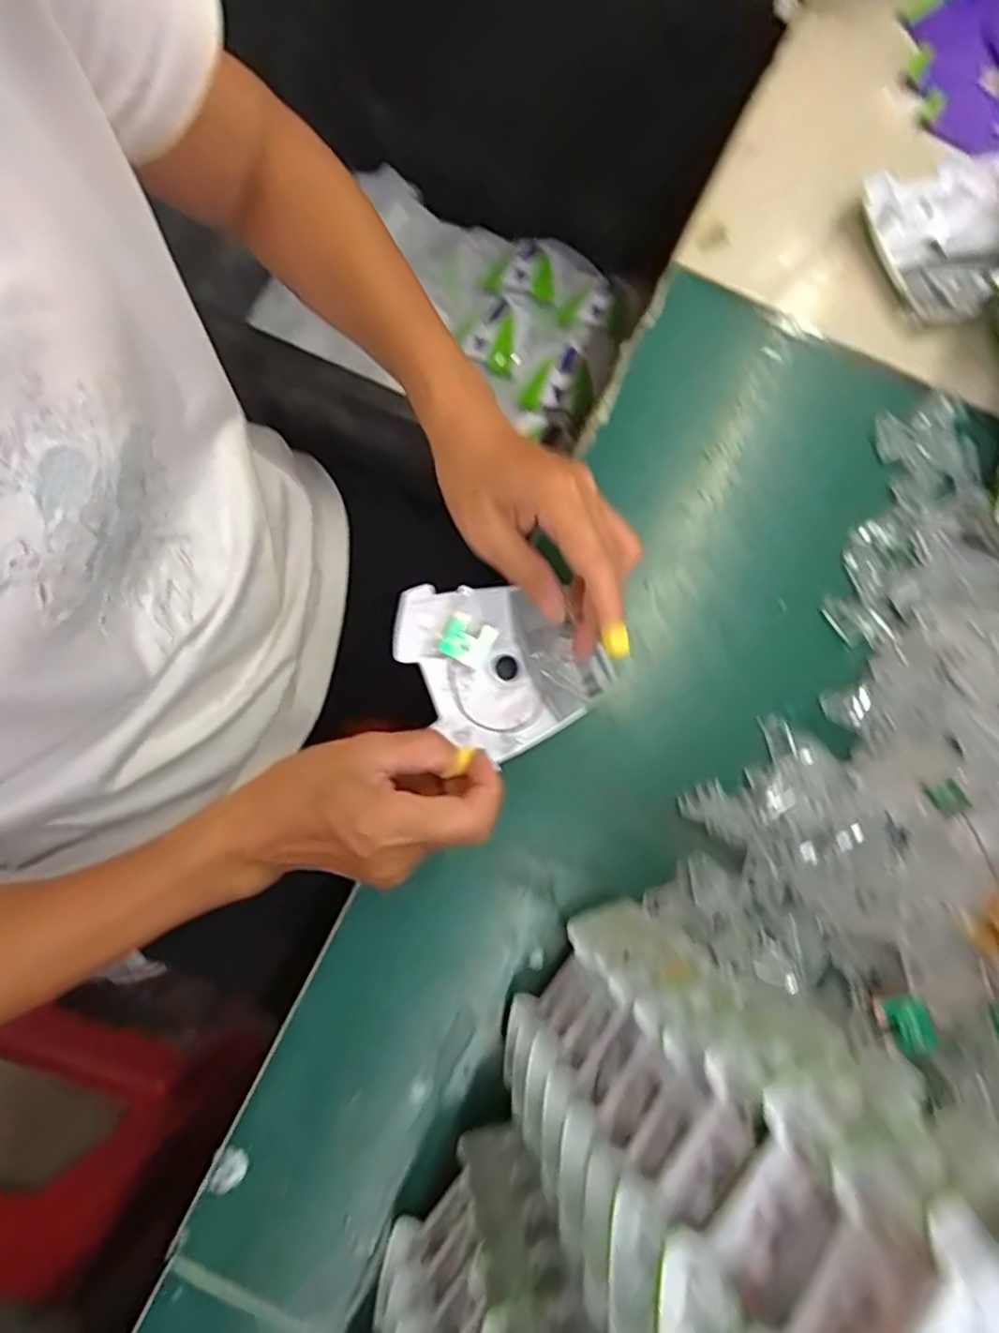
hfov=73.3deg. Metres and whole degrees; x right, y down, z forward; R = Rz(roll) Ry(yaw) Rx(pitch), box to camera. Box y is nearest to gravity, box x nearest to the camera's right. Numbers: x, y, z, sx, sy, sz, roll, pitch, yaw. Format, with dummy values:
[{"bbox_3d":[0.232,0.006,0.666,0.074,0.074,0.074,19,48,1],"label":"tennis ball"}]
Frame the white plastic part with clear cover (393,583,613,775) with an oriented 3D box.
[{"bbox_3d":[0.001,-0.005,0.376,0.096,0.025,0.100,-28,86,-16],"label":"white plastic part with clear cover"}]

